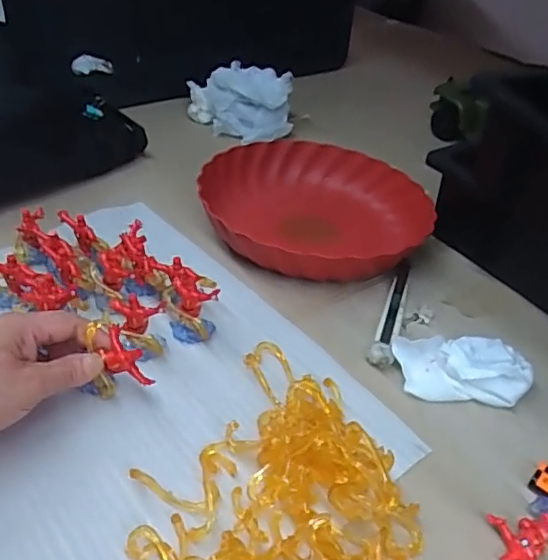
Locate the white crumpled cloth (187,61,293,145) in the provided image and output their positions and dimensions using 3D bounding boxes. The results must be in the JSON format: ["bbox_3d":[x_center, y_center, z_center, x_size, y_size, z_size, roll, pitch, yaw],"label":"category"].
[{"bbox_3d":[-0.049,-0.254,0.791,0.143,0.076,0.081,1,40,-4],"label":"white crumpled cloth"}]

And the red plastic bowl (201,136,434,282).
[{"bbox_3d":[0.036,-0.074,0.610,0.222,0.078,0.234,3,40,-2],"label":"red plastic bowl"}]

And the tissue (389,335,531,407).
[{"bbox_3d":[0.155,0.069,0.465,0.109,0.030,0.066,5,40,0],"label":"tissue"}]

